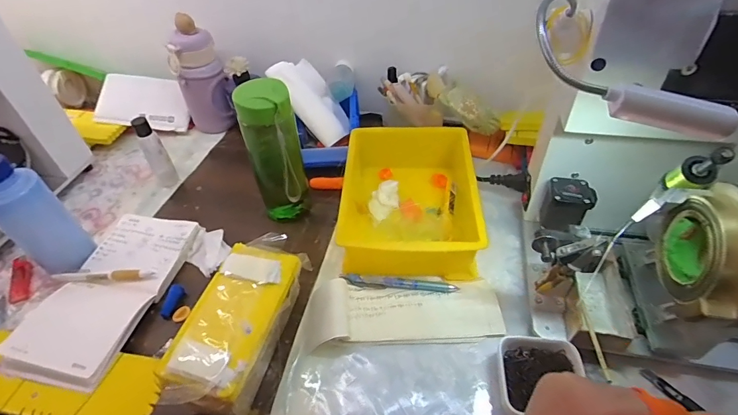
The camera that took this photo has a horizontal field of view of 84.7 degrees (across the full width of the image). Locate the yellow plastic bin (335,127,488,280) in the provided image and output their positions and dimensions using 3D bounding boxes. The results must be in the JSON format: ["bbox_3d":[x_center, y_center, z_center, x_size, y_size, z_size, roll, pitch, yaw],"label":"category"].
[{"bbox_3d":[0.056,-0.021,0.565,0.174,0.071,0.253,0,45,4],"label":"yellow plastic bin"}]

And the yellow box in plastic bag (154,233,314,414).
[{"bbox_3d":[-0.130,0.125,0.429,0.082,0.091,0.192,8,46,12],"label":"yellow box in plastic bag"}]

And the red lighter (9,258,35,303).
[{"bbox_3d":[-0.479,0.099,0.556,0.029,0.010,0.080,-28,50,-22],"label":"red lighter"}]

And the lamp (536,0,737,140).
[{"bbox_3d":[0.172,-0.088,0.273,0.149,0.026,0.059,39,57,10],"label":"lamp"}]

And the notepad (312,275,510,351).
[{"bbox_3d":[0.045,0.113,0.476,0.208,0.023,0.082,-4,45,1],"label":"notepad"}]

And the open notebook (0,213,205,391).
[{"bbox_3d":[-0.334,0.104,0.526,0.133,0.028,0.239,8,46,13],"label":"open notebook"}]

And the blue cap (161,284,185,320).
[{"bbox_3d":[-0.249,0.120,0.514,0.016,0.014,0.044,-2,45,2],"label":"blue cap"}]

